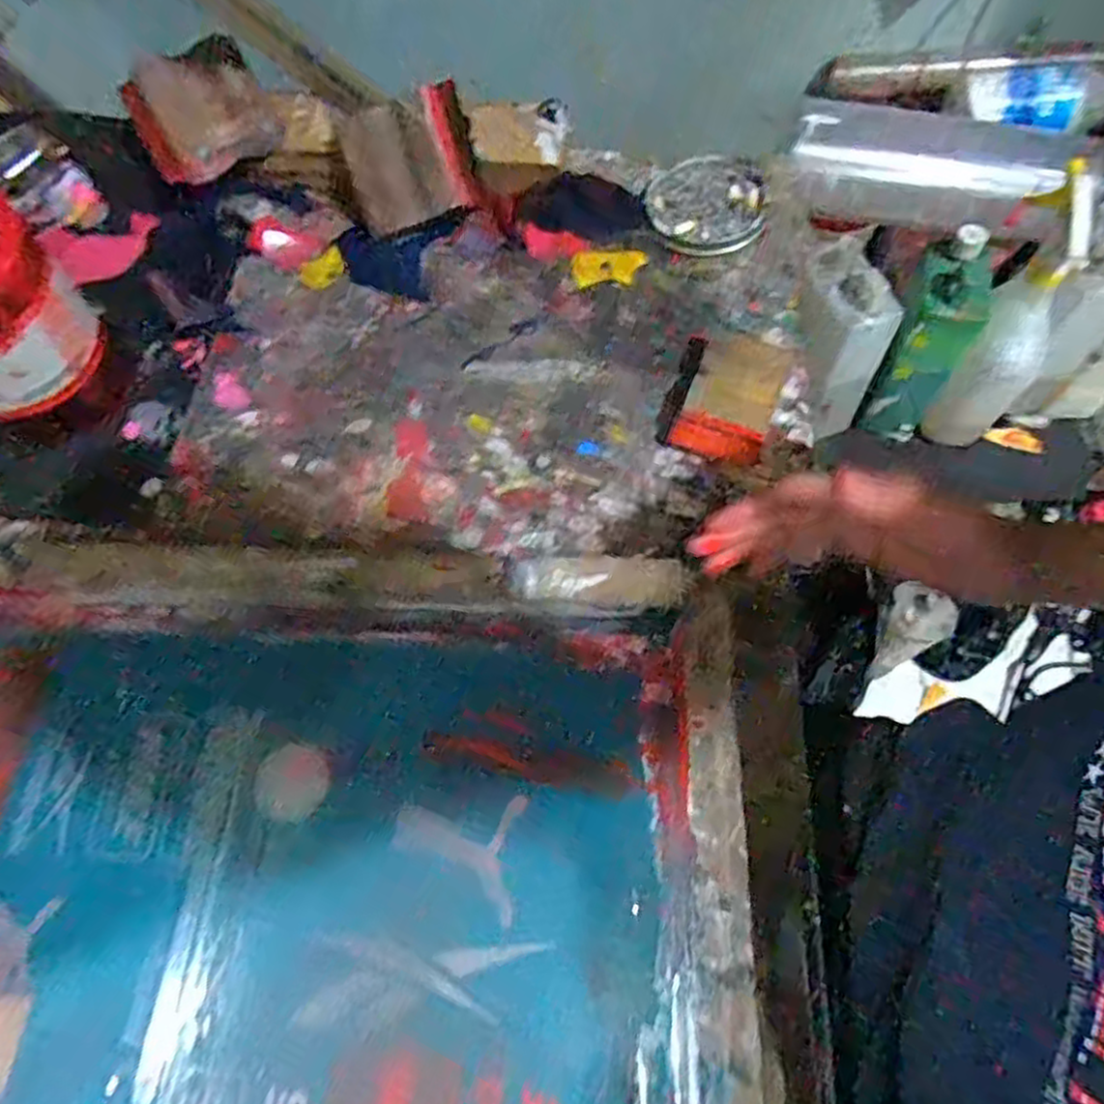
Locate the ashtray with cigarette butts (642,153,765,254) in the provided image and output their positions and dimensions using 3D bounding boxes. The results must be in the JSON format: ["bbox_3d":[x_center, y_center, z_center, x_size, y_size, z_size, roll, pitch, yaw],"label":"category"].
[{"bbox_3d":[0.125,-0.289,0.597,0.092,0.017,0.106,6,66,3],"label":"ashtray with cigarette butts"}]

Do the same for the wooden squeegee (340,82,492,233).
[{"bbox_3d":[-0.109,-0.305,0.567,0.095,0.085,0.019,-18,24,-3],"label":"wooden squeegee"}]

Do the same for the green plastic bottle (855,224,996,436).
[{"bbox_3d":[0.372,-0.216,0.750,0.077,0.193,0.094,9,66,5],"label":"green plastic bottle"}]

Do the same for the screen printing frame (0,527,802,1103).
[{"bbox_3d":[-0.163,0.204,0.373,0.536,0.046,0.439,4,66,2],"label":"screen printing frame"}]

